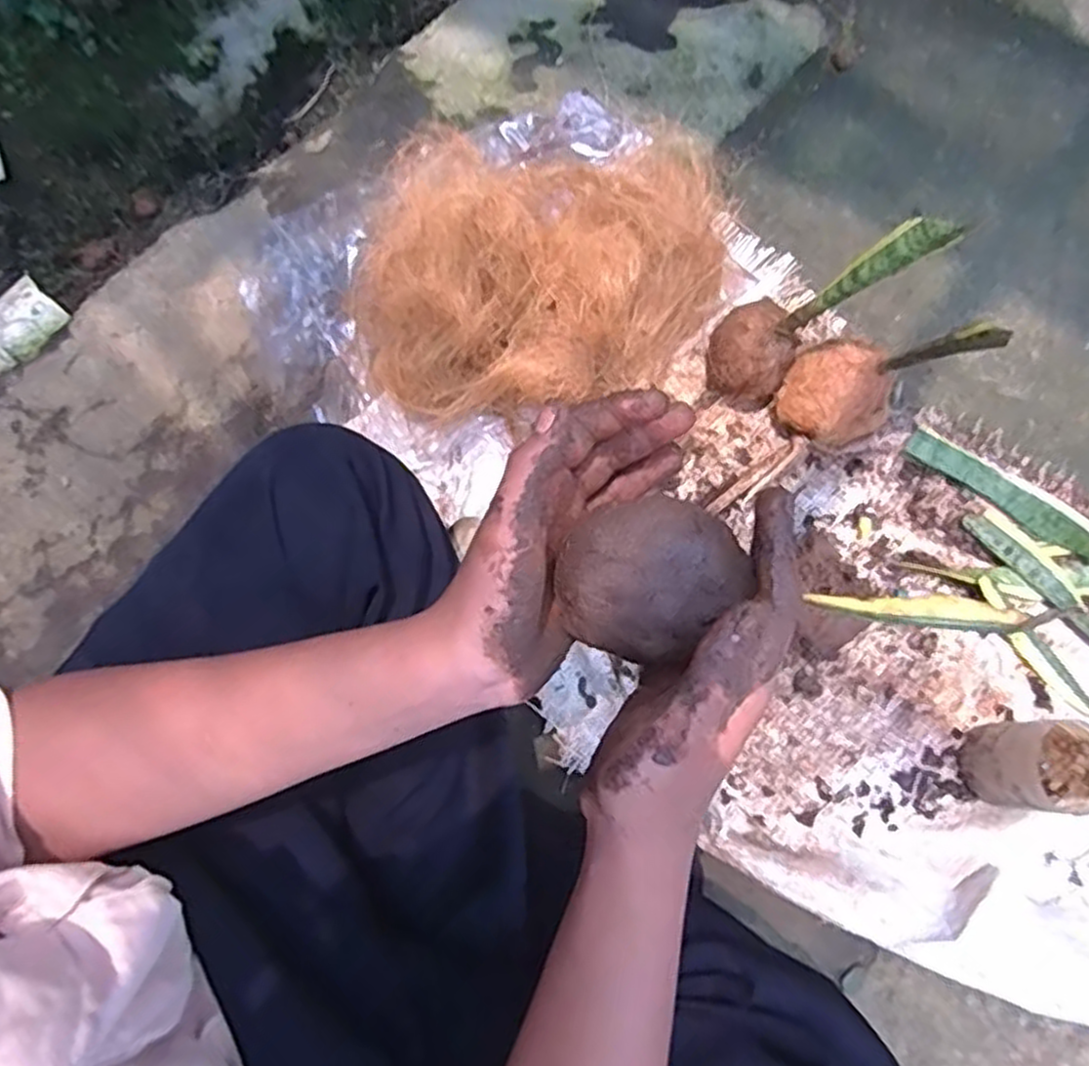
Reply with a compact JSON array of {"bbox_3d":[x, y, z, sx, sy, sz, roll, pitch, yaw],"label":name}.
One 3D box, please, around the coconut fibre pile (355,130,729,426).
[{"bbox_3d":[-0.014,-0.277,0.713,0.357,0.161,0.270,-17,76,-3],"label":"coconut fibre pile"}]

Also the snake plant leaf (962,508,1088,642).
[{"bbox_3d":[0.483,0.095,0.664,0.038,0.022,0.288,-32,76,-7],"label":"snake plant leaf"}]

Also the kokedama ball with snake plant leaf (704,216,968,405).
[{"bbox_3d":[0.224,-0.189,0.625,0.068,0.243,0.074,7,70,-21],"label":"kokedama ball with snake plant leaf"}]

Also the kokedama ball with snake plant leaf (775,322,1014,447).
[{"bbox_3d":[0.302,-0.138,0.646,0.093,0.196,0.087,10,72,-29],"label":"kokedama ball with snake plant leaf"}]

